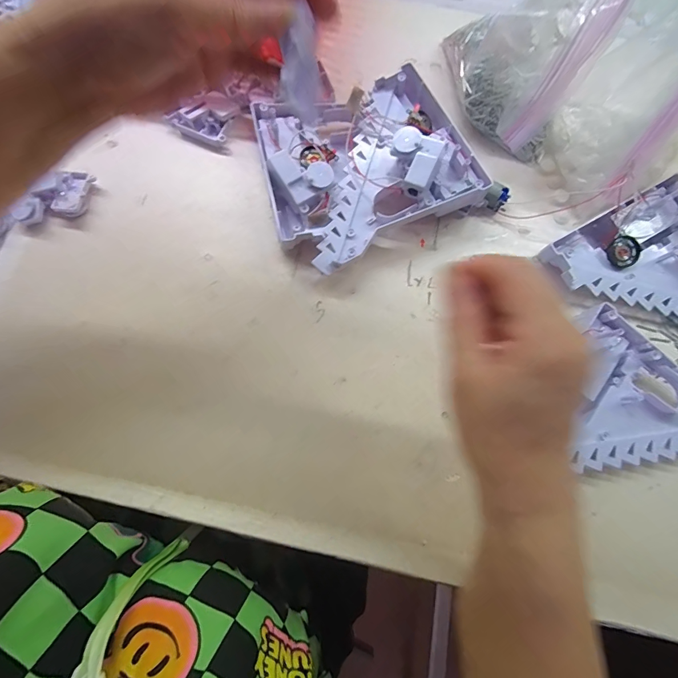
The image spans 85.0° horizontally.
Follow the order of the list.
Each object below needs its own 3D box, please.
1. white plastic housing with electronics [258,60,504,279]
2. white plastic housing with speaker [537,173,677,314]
[{"bbox_3d":[0.027,-0.158,0.325,0.184,0.053,0.158,-21,78,-5],"label":"white plastic housing with electronics"},{"bbox_3d":[0.270,-0.044,0.312,0.134,0.028,0.152,-30,79,-7],"label":"white plastic housing with speaker"}]

